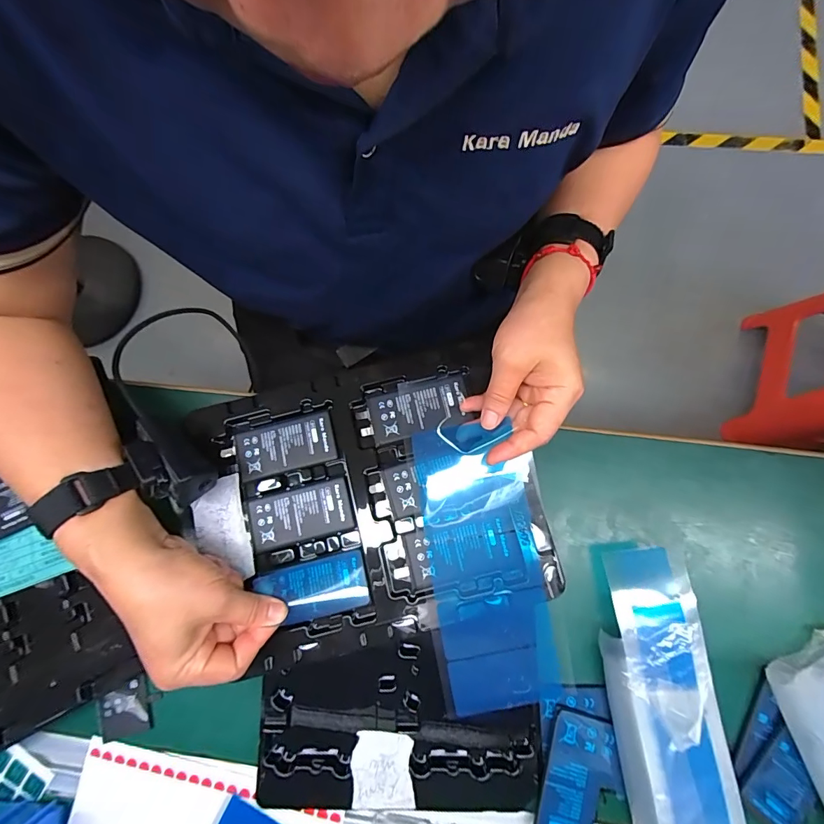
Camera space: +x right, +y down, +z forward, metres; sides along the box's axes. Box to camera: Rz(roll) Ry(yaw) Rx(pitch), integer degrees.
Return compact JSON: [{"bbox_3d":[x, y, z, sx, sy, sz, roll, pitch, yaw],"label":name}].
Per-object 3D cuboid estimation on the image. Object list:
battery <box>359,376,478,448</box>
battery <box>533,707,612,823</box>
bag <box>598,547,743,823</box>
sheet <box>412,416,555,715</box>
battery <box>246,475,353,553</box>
[{"bbox_3d":[0.002,-0.001,0.357,0.092,0.006,0.042,-13,80,0],"label":"battery"},{"bbox_3d":[0.119,0.270,0.308,0.046,0.009,0.086,19,82,6],"label":"battery"},{"bbox_3d":[0.194,0.303,0.280,0.070,0.033,0.401,-6,80,2],"label":"bag"},{"bbox_3d":[0.060,0.118,0.327,0.092,0.023,0.211,-8,81,-1],"label":"sheet"},{"bbox_3d":[-0.092,0.083,0.343,0.083,0.005,0.043,-15,80,0],"label":"battery"}]

